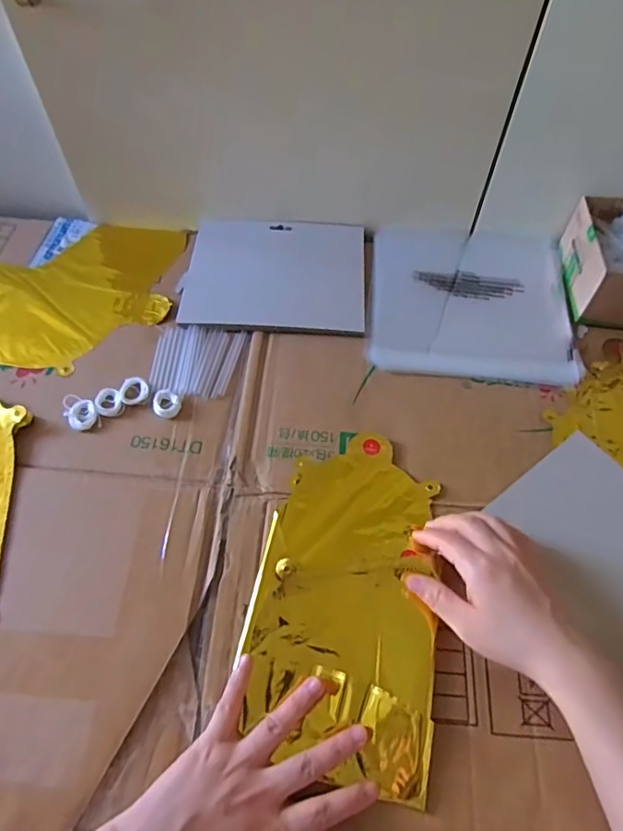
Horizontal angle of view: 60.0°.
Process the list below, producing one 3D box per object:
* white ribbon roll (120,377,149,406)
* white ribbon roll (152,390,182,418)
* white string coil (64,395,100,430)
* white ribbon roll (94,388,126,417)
[{"bbox_3d":[-0.165,-0.023,0.501,0.025,0.005,0.028,-14,60,-10],"label":"white ribbon roll"},{"bbox_3d":[-0.133,-0.011,0.496,0.026,0.006,0.027,1,59,-1],"label":"white ribbon roll"},{"bbox_3d":[-0.208,-0.003,0.488,0.027,0.006,0.039,-20,62,-13],"label":"white string coil"},{"bbox_3d":[-0.186,-0.012,0.495,0.025,0.005,0.030,-20,62,-13],"label":"white ribbon roll"}]

